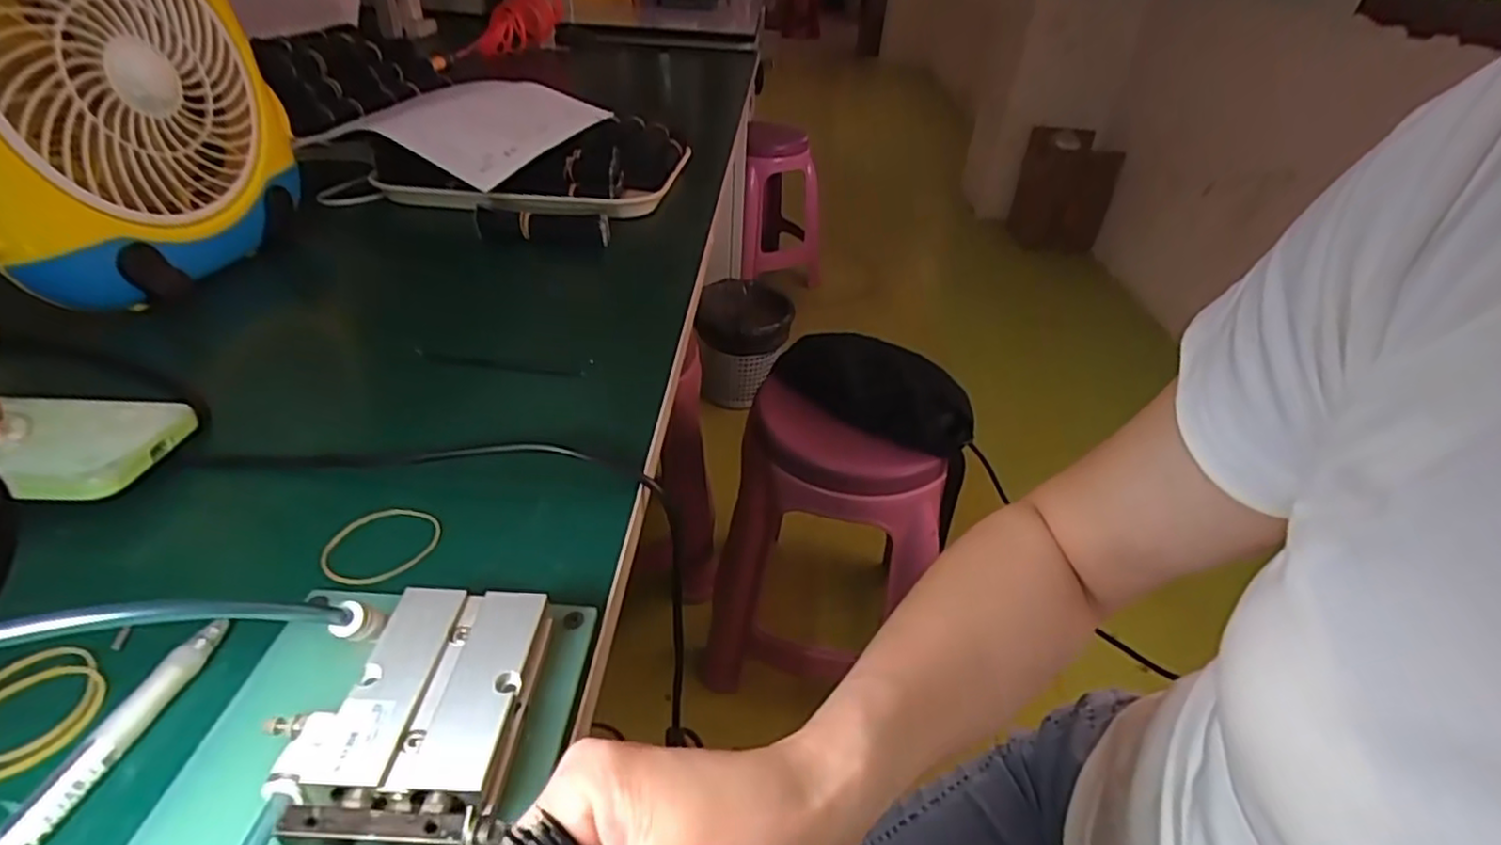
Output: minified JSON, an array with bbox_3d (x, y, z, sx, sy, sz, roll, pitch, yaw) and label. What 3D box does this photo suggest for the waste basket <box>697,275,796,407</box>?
[{"bbox_3d":[-0.017,-0.194,1.663,0.220,0.269,0.204,4,36,-1],"label":"waste basket"}]

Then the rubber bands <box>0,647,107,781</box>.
[{"bbox_3d":[-0.262,0.104,0.248,0.047,0.004,0.051,-6,37,-15],"label":"rubber bands"}]

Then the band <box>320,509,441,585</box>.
[{"bbox_3d":[-0.170,0.056,0.317,0.050,0.004,0.044,-28,47,-37],"label":"band"}]

